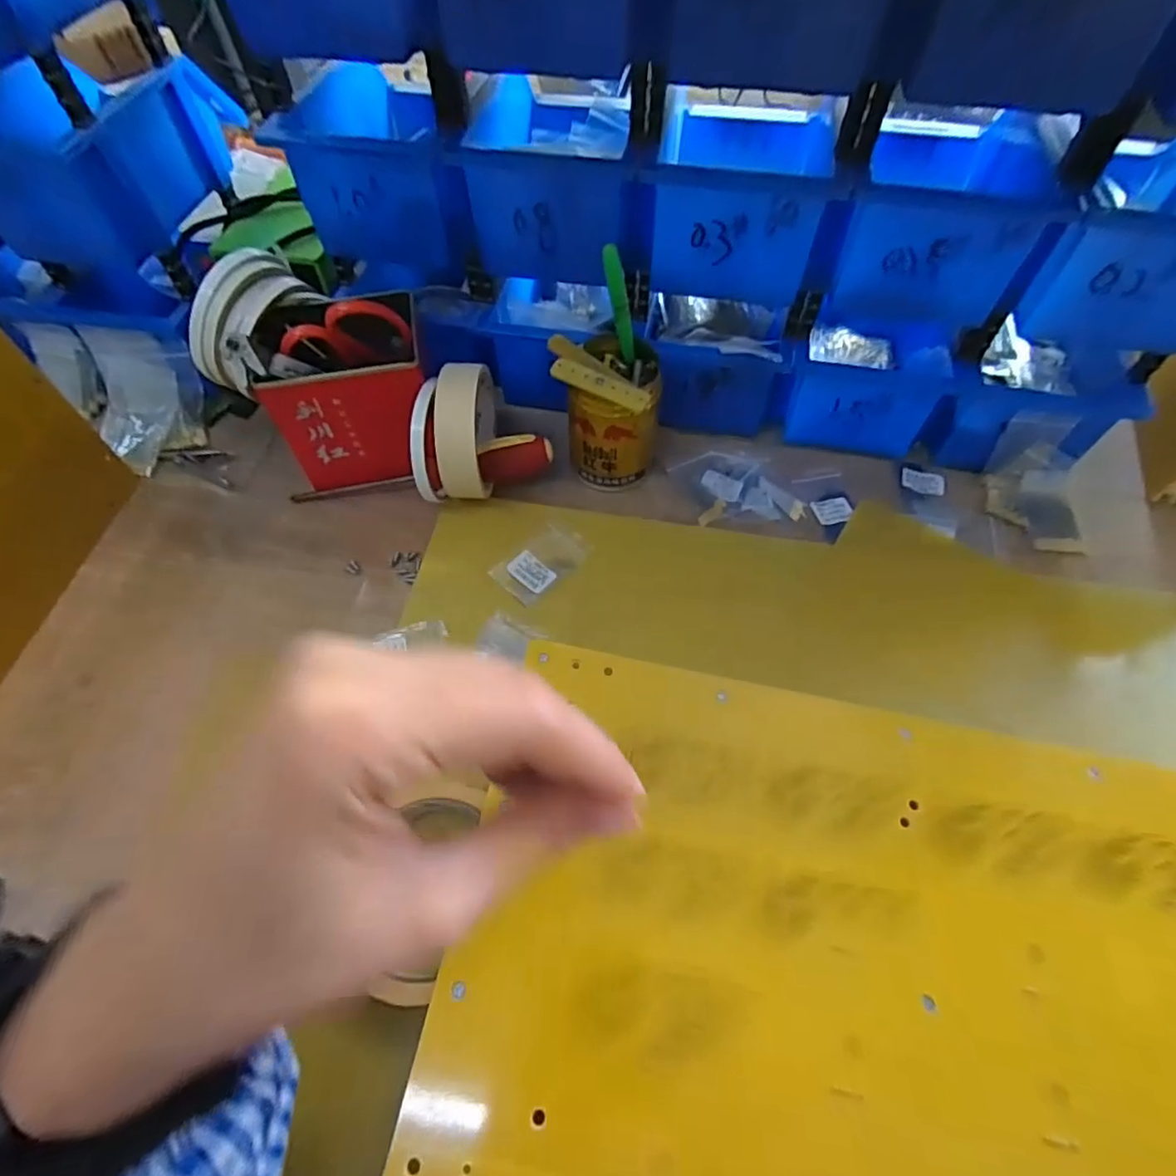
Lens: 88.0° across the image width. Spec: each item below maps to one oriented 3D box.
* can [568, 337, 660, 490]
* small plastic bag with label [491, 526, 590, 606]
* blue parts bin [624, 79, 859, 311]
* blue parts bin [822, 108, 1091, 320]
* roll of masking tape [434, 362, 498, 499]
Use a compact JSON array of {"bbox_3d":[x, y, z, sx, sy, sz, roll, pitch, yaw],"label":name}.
[{"bbox_3d":[0.017,-0.124,0.437,0.064,0.080,0.078,-9,60,-5],"label":"can"},{"bbox_3d":[-0.032,-0.018,0.414,0.062,0.004,0.037,-40,70,-17],"label":"small plastic bag with label"},{"bbox_3d":[0.101,-0.269,0.398,0.116,0.073,0.168,13,61,8],"label":"blue parts bin"},{"bbox_3d":[0.224,-0.245,0.377,0.107,0.079,0.166,18,61,11],"label":"blue parts bin"},{"bbox_3d":[-0.083,-0.109,0.422,0.032,0.084,0.092,-2,60,0],"label":"roll of masking tape"}]

